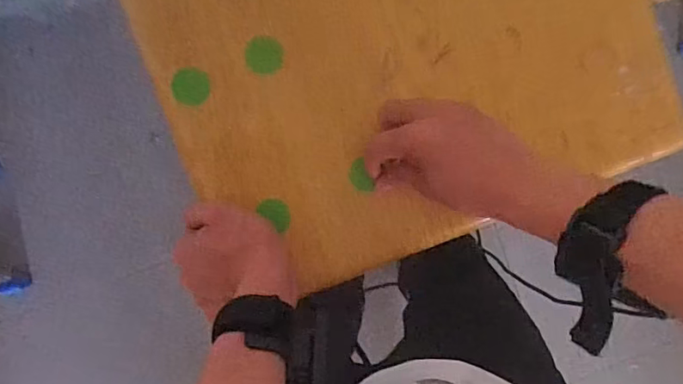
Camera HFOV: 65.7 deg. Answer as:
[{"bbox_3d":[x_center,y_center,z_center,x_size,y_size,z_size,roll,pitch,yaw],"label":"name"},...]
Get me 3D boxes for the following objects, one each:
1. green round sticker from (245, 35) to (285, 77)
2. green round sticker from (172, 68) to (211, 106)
[{"bbox_3d":[-0.060,-0.106,0.411,0.029,0.004,0.029,0,90,-8],"label":"green round sticker"},{"bbox_3d":[-0.115,-0.081,0.404,0.028,0.004,0.028,-2,99,-12],"label":"green round sticker"}]

